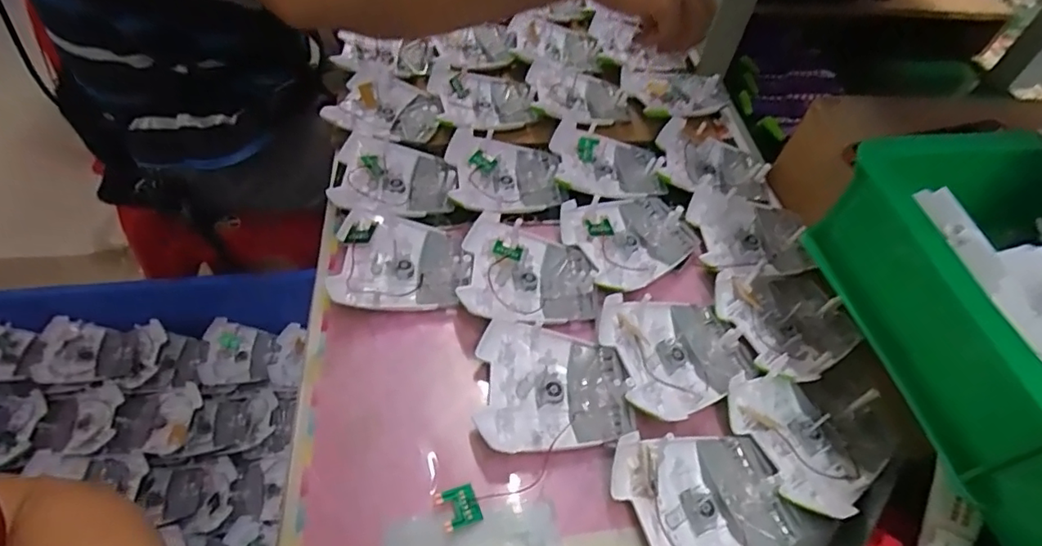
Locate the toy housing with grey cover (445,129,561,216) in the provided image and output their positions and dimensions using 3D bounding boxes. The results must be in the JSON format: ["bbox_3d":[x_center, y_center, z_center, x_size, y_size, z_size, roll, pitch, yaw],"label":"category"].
[{"bbox_3d":[-0.014,-0.093,0.499,0.101,0.023,0.095,-5,53,-9],"label":"toy housing with grey cover"}]

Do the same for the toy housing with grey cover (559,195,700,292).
[{"bbox_3d":[0.097,-0.027,0.472,0.109,0.022,0.094,-12,54,-14],"label":"toy housing with grey cover"}]

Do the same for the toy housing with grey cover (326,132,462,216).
[{"bbox_3d":[-0.114,-0.088,0.493,0.106,0.020,0.096,1,52,-4],"label":"toy housing with grey cover"}]

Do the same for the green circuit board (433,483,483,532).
[{"bbox_3d":[-0.038,0.145,0.335,0.025,0.005,0.023,-10,66,-21],"label":"green circuit board"}]

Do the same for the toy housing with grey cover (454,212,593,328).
[{"bbox_3d":[0.007,0.000,0.436,0.105,0.020,0.097,6,52,0],"label":"toy housing with grey cover"}]

